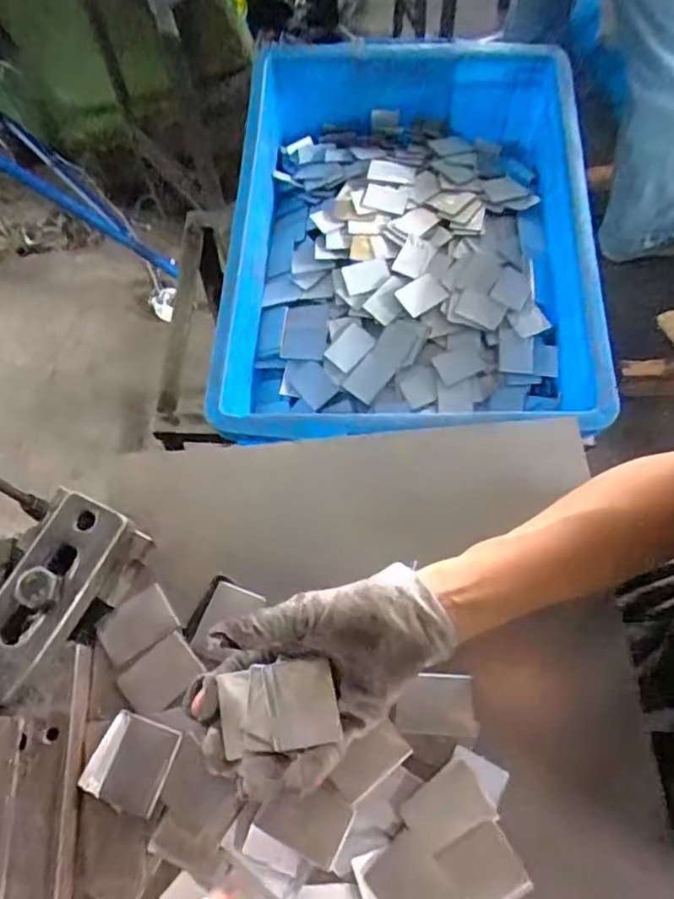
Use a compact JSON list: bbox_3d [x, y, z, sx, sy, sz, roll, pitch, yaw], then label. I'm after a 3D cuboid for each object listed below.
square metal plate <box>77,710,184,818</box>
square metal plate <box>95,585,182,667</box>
[{"bbox_3d":[-0.125,0.190,0.399,0.049,0.007,0.049,17,68,9],"label":"square metal plate"},{"bbox_3d":[-0.134,0.117,0.439,0.050,0.005,0.033,-33,87,-5],"label":"square metal plate"}]

